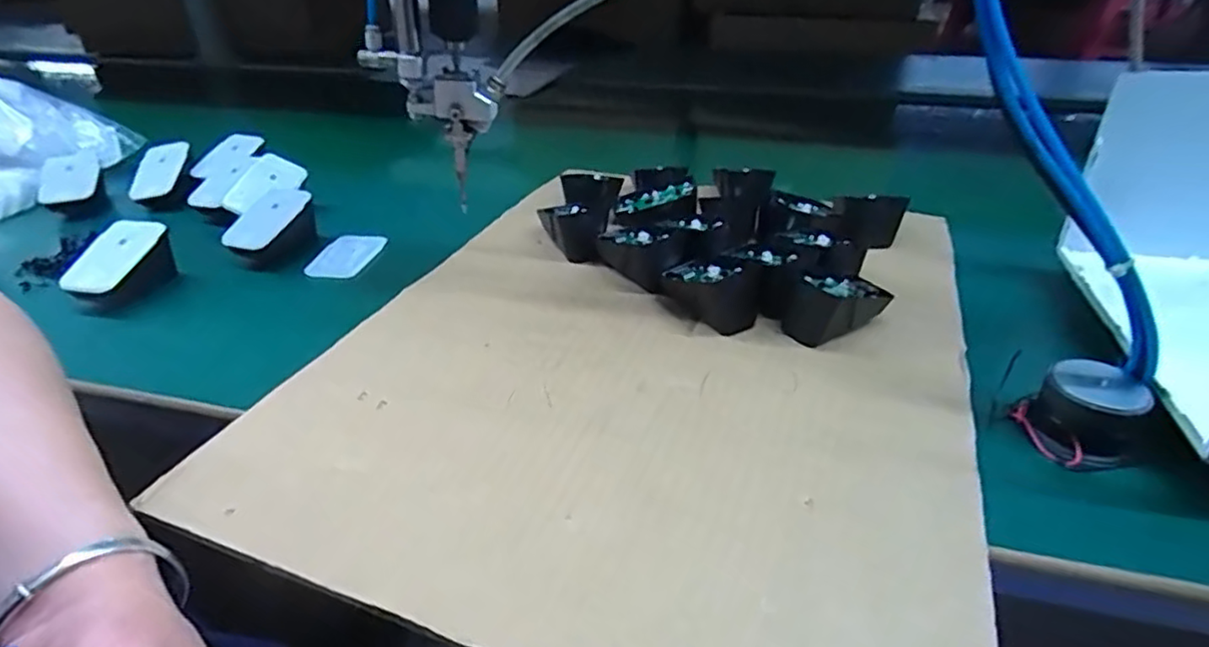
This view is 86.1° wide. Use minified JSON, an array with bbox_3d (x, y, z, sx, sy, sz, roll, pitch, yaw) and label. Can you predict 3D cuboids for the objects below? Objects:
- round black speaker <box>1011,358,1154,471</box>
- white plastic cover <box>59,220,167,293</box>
[{"bbox_3d":[0.246,0.045,0.331,0.046,0.038,0.043,2,35,-1],"label":"round black speaker"},{"bbox_3d":[-0.354,-0.049,0.466,0.032,0.005,0.070,31,60,-7],"label":"white plastic cover"}]

